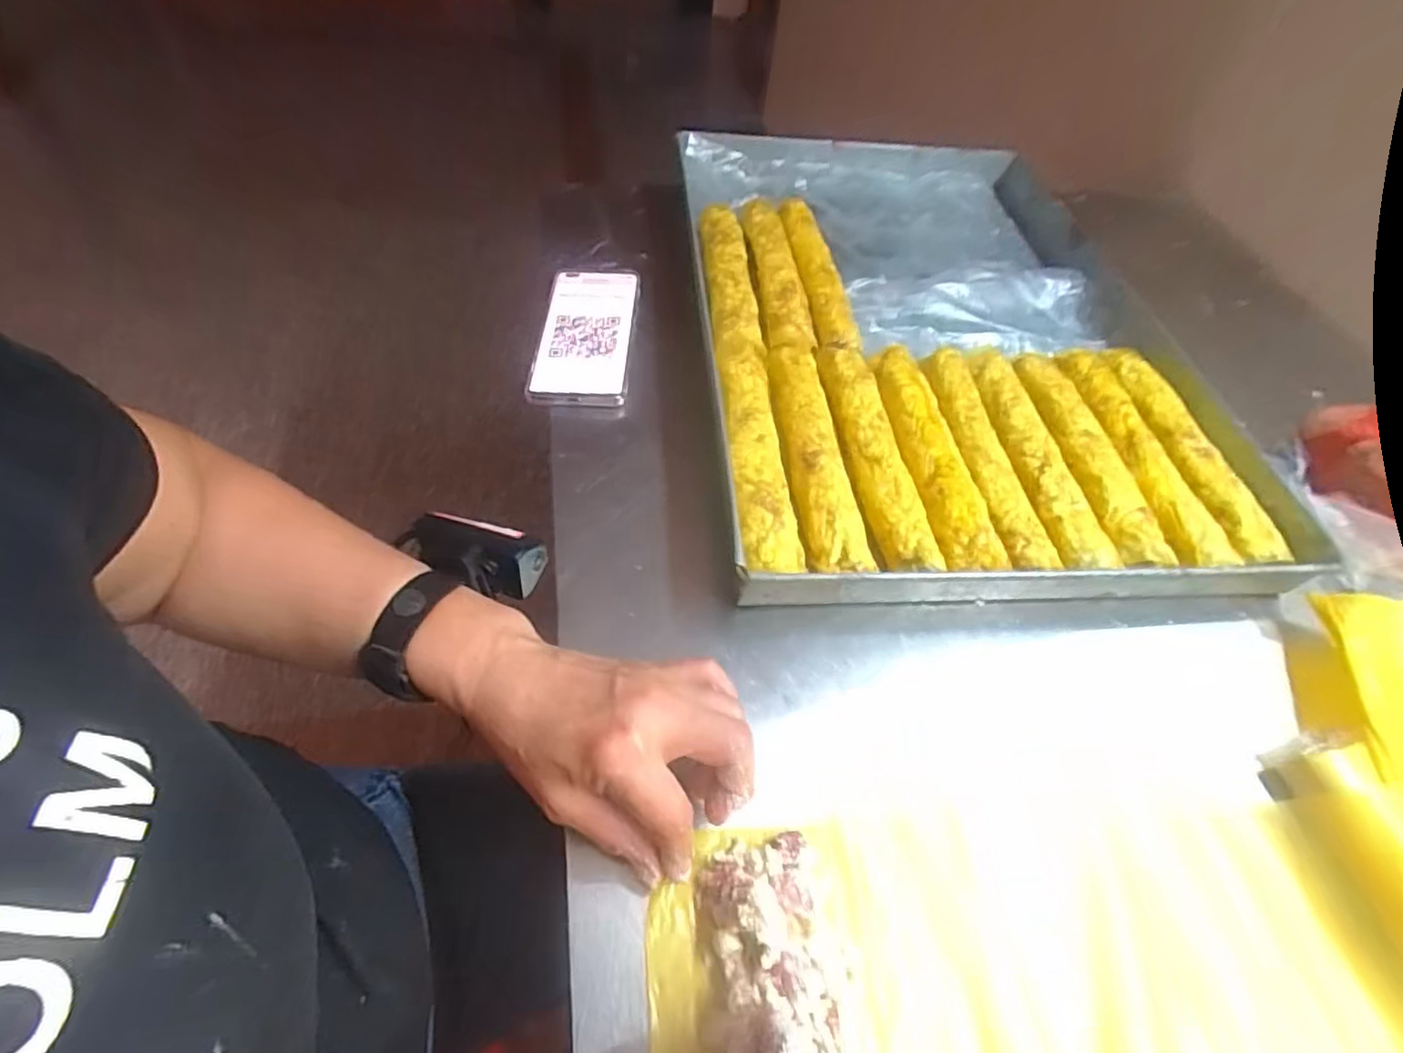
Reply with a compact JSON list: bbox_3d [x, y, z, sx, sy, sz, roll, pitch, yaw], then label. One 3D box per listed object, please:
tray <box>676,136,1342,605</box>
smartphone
[{"bbox_3d":[0.198,-0.190,0.566,0.400,0.039,0.575,0,55,-6],"label":"tray"},{"bbox_3d":[-0.096,-0.160,0.531,0.078,0.016,0.159,0,61,2],"label":"smartphone"}]

